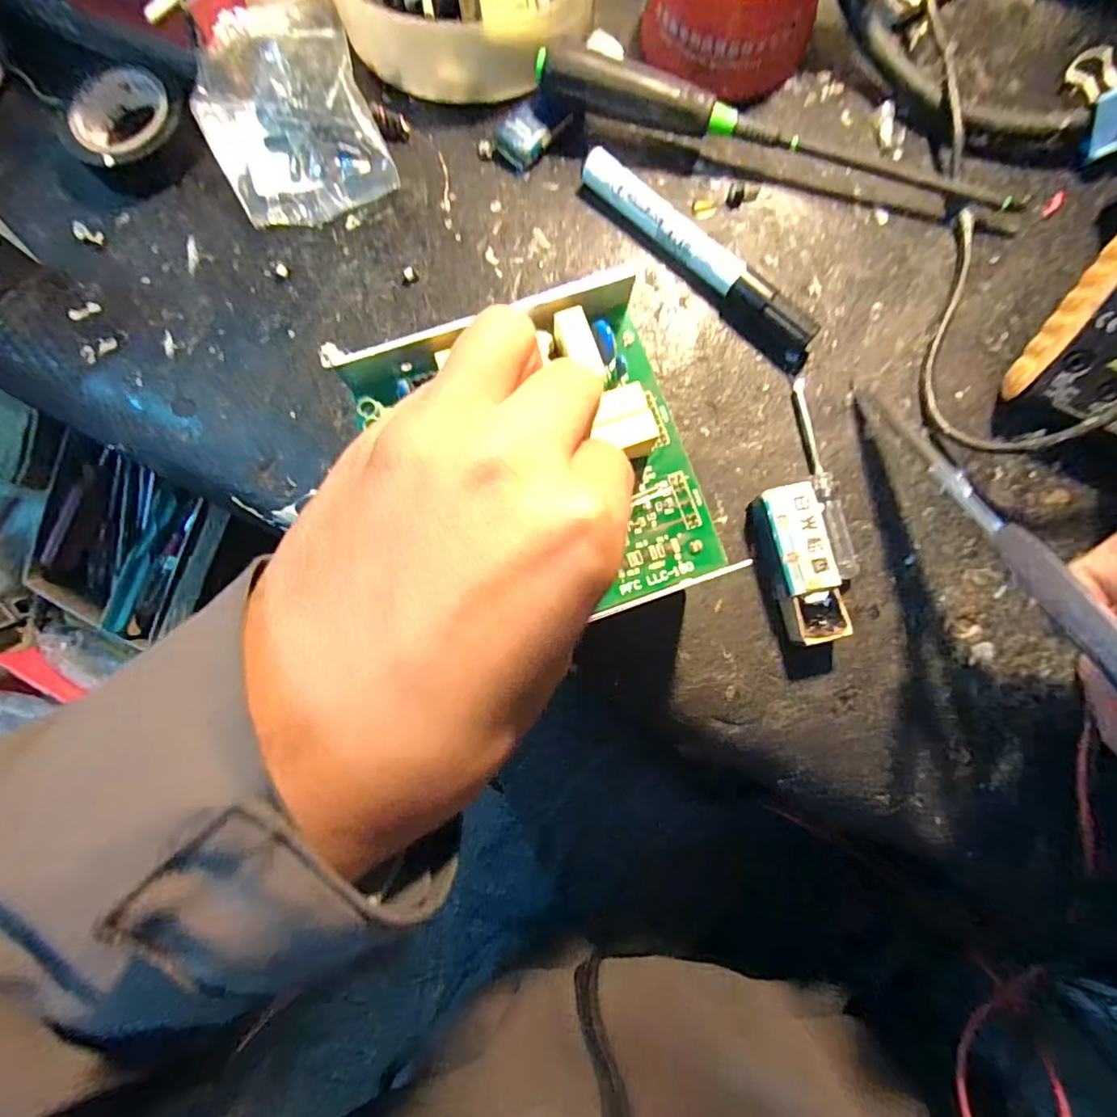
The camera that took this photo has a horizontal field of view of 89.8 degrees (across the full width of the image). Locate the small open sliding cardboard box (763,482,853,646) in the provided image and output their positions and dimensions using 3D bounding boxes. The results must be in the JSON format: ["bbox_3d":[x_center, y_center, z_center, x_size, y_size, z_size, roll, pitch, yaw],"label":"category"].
[{"bbox_3d":[0.105,0.003,0.247,0.026,0.021,0.066,-12,82,0],"label":"small open sliding cardboard box"}]

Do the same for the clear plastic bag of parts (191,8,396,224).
[{"bbox_3d":[-0.134,-0.219,0.281,0.077,0.018,0.094,-22,101,-1],"label":"clear plastic bag of parts"}]

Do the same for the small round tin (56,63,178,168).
[{"bbox_3d":[-0.224,-0.224,0.289,0.053,0.018,0.055,0,82,2],"label":"small round tin"}]

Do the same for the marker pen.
[{"bbox_3d":[0.065,-0.148,0.272,0.138,0.017,0.017,41,85,7],"label":"marker pen"}]

